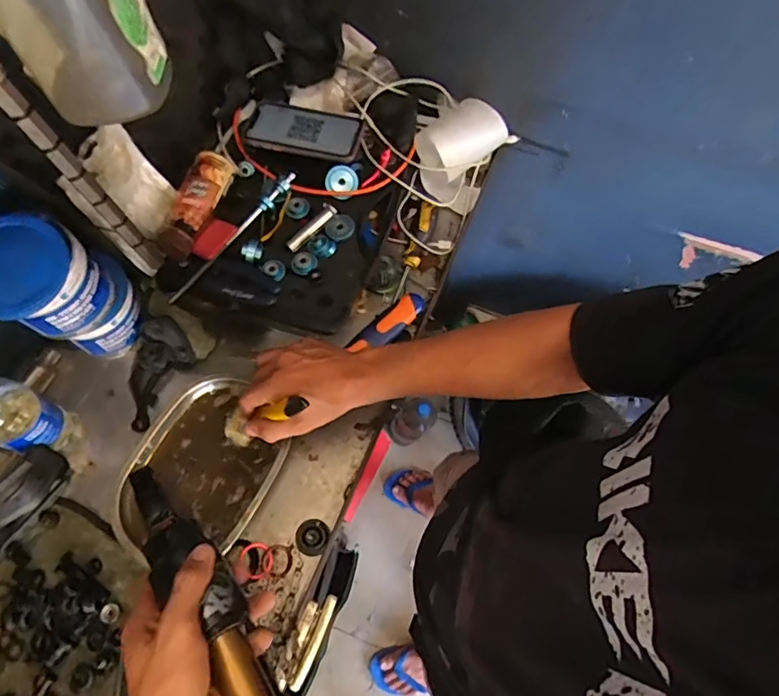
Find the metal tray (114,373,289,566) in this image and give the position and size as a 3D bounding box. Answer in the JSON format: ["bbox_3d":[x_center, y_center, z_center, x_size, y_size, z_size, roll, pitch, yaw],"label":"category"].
[{"bbox_3d":[-0.213,0.136,0.600,0.159,0.017,0.206,22,69,7],"label":"metal tray"}]

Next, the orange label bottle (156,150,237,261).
[{"bbox_3d":[-0.240,-0.178,0.655,0.045,0.045,0.145,16,68,4],"label":"orange label bottle"}]

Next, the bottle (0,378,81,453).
[{"bbox_3d":[-0.398,0.069,0.547,0.072,0.169,0.057,20,68,6],"label":"bottle"}]

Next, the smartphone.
[{"bbox_3d":[-0.112,-0.291,0.694,0.149,0.015,0.087,13,68,3],"label":"smartphone"}]

